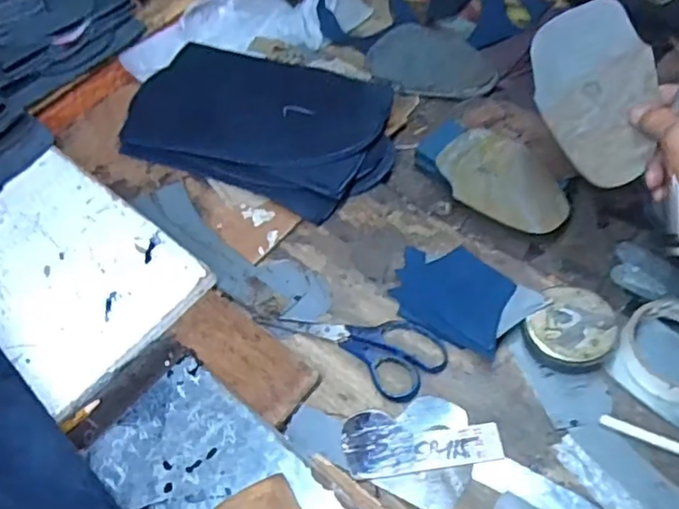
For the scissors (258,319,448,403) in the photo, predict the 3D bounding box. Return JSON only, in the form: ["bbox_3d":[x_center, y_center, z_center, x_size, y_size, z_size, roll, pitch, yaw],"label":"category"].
[{"bbox_3d":[0.015,0.075,0.579,0.161,0.012,0.072,25,62,19],"label":"scissors"}]

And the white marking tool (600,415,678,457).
[{"bbox_3d":[0.251,0.147,0.498,0.088,0.008,0.009,22,61,18],"label":"white marking tool"}]

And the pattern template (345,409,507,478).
[{"bbox_3d":[0.067,0.150,0.520,0.125,0.004,0.053,-7,56,1],"label":"pattern template"}]

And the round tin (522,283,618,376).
[{"bbox_3d":[0.200,0.064,0.548,0.069,0.023,0.069,-2,57,3],"label":"round tin"}]

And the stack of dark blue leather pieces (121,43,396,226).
[{"bbox_3d":[-0.089,-0.147,0.700,0.288,0.060,0.152,19,60,16],"label":"stack of dark blue leather pieces"}]

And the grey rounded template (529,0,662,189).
[{"bbox_3d":[0.218,-0.134,0.532,0.005,0.093,0.145,-23,85,-50],"label":"grey rounded template"}]

